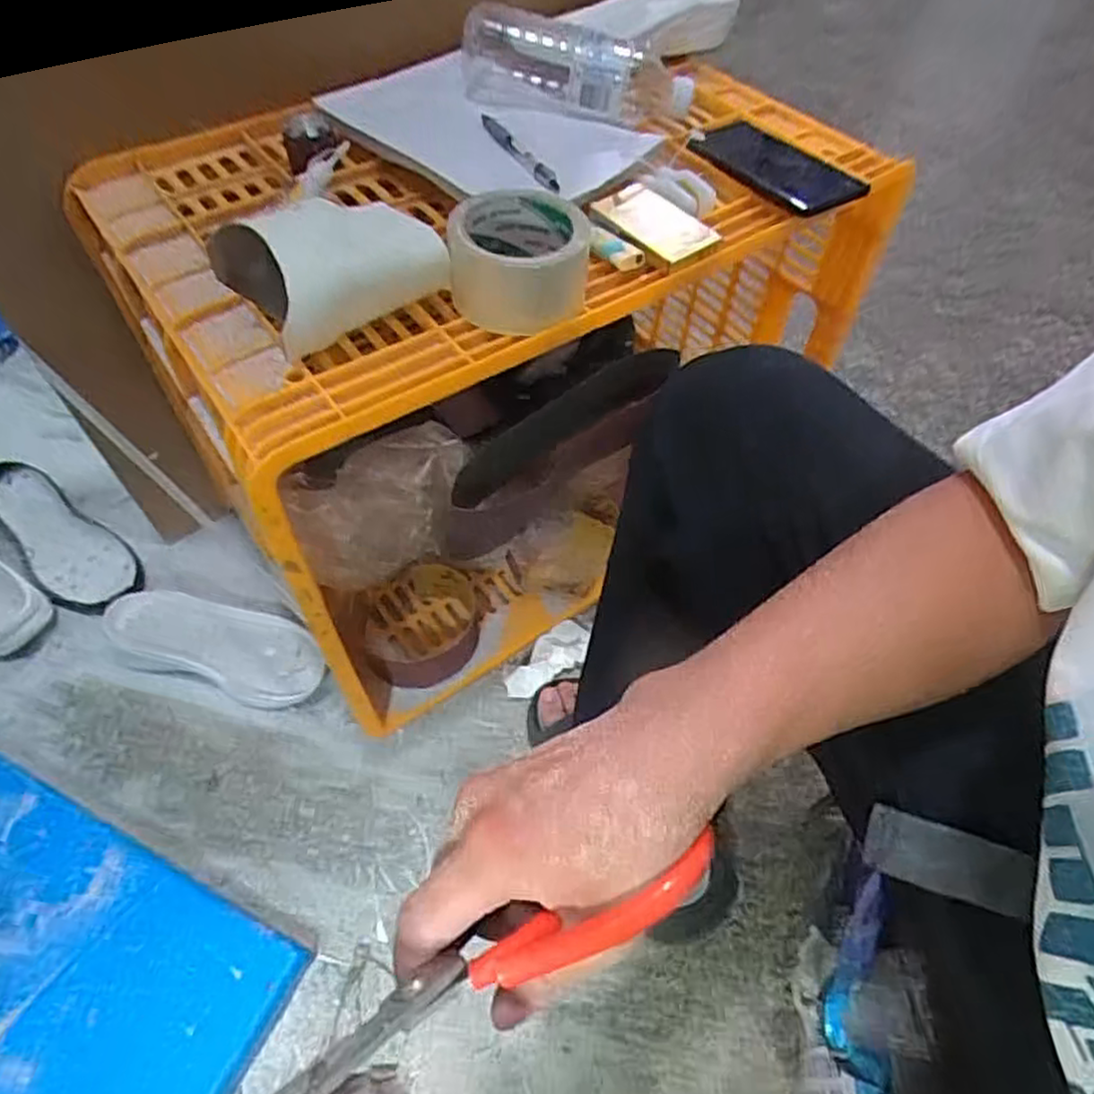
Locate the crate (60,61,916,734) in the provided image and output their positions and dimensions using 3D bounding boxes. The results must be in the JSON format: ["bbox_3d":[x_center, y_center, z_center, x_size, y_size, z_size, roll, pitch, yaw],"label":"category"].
[{"bbox_3d":[-0.030,-0.196,0.805,0.679,0.497,0.393,-29,62,-22],"label":"crate"}]

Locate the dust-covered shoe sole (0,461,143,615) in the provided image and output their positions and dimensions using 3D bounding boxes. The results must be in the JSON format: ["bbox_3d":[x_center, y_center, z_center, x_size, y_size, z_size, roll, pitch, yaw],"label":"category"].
[{"bbox_3d":[-0.620,-0.014,0.902,0.280,0.034,0.103,40,61,21],"label":"dust-covered shoe sole"}]

